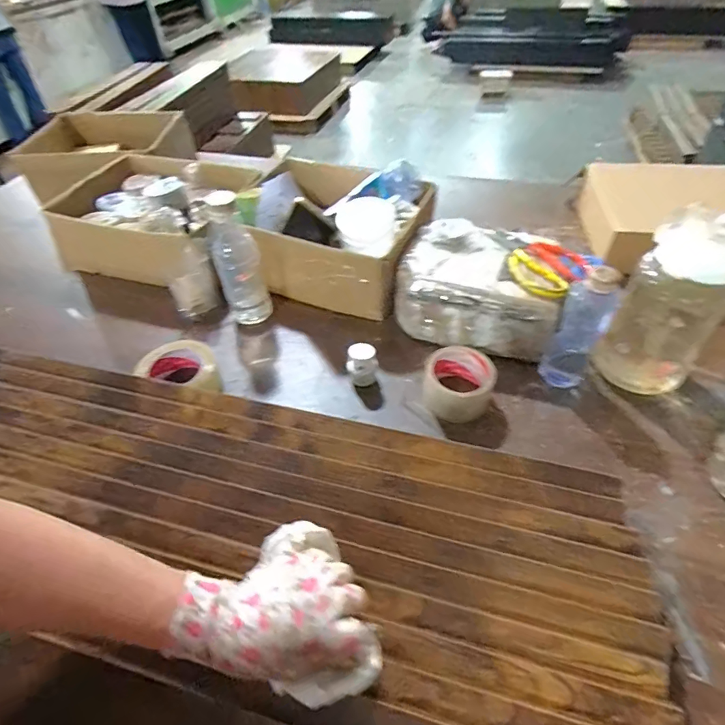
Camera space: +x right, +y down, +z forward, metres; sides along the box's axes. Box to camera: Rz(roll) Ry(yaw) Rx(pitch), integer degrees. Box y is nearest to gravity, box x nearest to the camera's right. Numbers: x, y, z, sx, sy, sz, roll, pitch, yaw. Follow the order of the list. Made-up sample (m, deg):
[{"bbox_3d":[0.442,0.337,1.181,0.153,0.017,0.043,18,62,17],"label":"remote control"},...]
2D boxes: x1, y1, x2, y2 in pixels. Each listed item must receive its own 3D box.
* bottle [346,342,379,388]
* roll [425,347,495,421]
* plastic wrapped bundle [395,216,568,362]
[{"bbox_3d":[0.000,0.007,0.633,0.043,0.064,0.035,-5,48,0],"label":"bottle"},{"bbox_3d":[0.132,0.029,0.606,0.092,0.055,0.088,-2,48,2],"label":"roll"},{"bbox_3d":[0.181,-0.116,0.689,0.237,0.125,0.178,16,51,17],"label":"plastic wrapped bundle"}]

